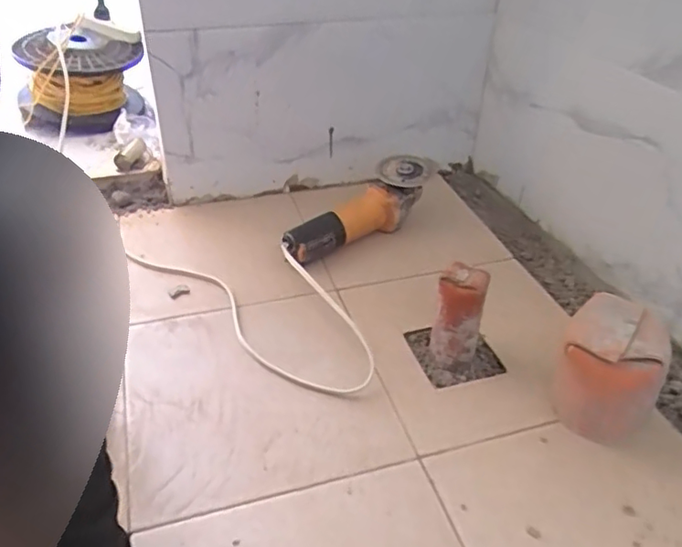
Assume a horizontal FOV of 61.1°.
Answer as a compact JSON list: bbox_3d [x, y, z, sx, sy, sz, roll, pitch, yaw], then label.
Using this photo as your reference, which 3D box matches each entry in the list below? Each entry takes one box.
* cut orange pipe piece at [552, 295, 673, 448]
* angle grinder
[{"bbox_3d":[0.296,0.107,0.653,0.102,0.139,0.099,17,39,19],"label":"cut orange pipe piece"},{"bbox_3d":[0.033,-0.097,0.944,0.293,0.084,0.085,-34,48,-22],"label":"angle grinder"}]

